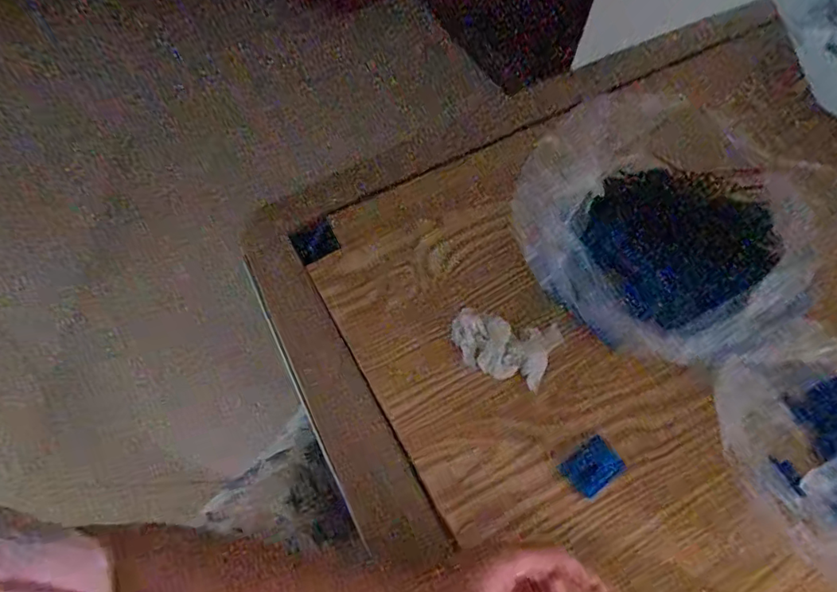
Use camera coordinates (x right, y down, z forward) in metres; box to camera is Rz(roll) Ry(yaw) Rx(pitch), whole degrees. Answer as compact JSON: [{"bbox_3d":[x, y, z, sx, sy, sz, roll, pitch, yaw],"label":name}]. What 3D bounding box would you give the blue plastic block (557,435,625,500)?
[{"bbox_3d":[0.144,0.141,0.446,0.045,0.006,0.034,-33,68,-15],"label":"blue plastic block"}]

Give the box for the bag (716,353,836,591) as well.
[{"bbox_3d":[0.325,0.124,0.420,0.115,0.074,0.183,-21,65,-10],"label":"bag"}]

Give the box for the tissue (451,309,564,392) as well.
[{"bbox_3d":[0.075,0.046,0.488,0.092,0.017,0.054,17,65,8],"label":"tissue"}]

